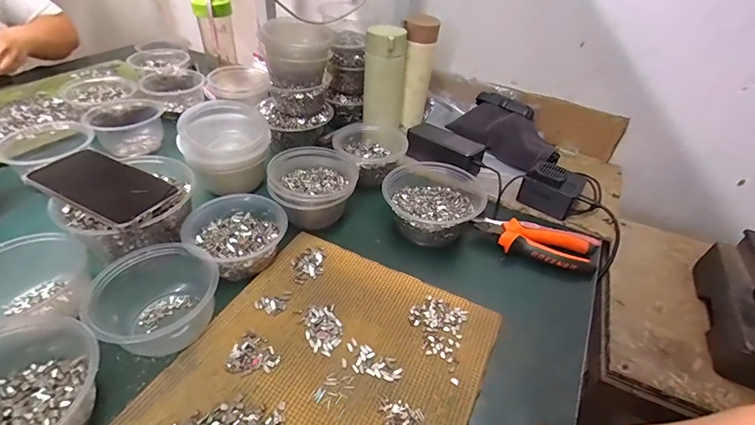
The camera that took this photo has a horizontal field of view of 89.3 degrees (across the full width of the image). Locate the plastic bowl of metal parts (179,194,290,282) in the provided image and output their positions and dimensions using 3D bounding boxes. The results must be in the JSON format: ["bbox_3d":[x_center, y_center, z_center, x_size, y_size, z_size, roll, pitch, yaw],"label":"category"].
[{"bbox_3d":[-0.170,0.026,0.464,0.103,0.053,0.102,2,39,-2],"label":"plastic bowl of metal parts"}]

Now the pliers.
[{"bbox_3d":[0.214,0.035,0.516,0.158,0.024,0.074,15,41,14],"label":"pliers"}]

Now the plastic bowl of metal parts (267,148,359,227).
[{"bbox_3d":[-0.086,-0.035,0.527,0.109,0.071,0.108,2,39,-2],"label":"plastic bowl of metal parts"}]

